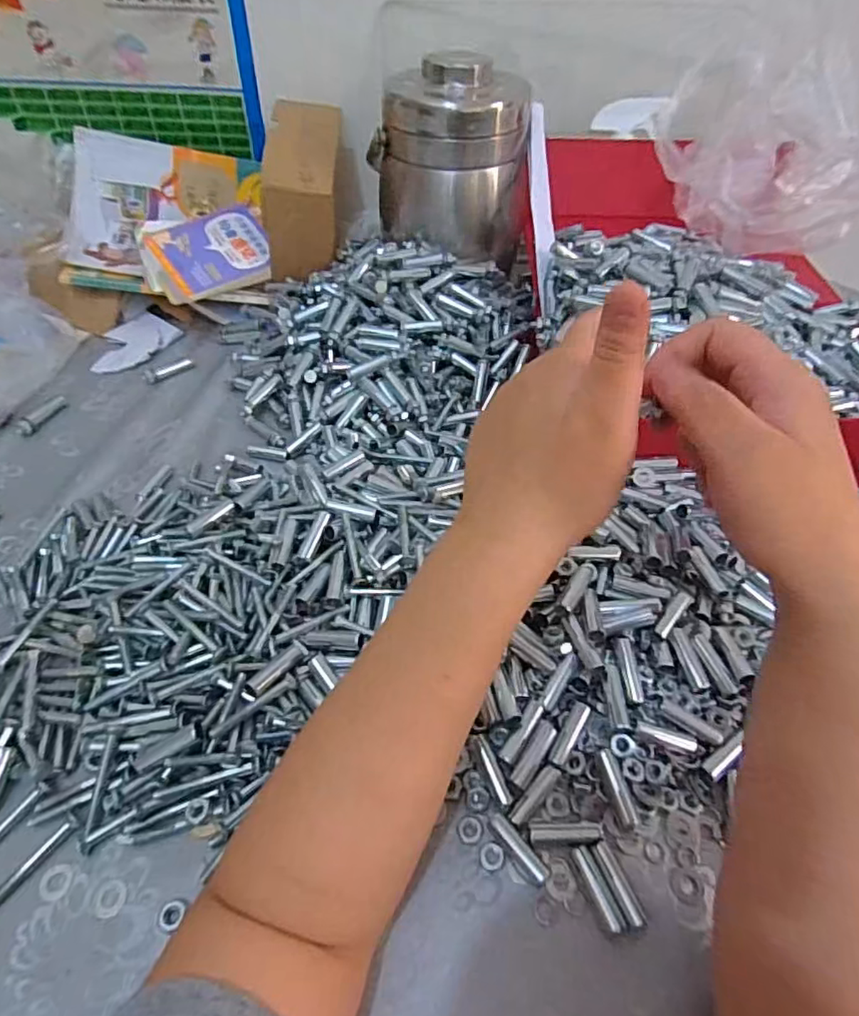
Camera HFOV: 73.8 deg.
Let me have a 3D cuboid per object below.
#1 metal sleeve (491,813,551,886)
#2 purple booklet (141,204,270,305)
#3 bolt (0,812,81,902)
[{"bbox_3d":[0.048,0.182,0.307,0.010,0.008,0.040,-30,54,-25],"label":"metal sleeve"},{"bbox_3d":[-0.242,-0.285,0.638,0.128,0.015,0.102,-27,80,-23],"label":"purple booklet"},{"bbox_3d":[-0.212,0.188,0.303,0.008,0.004,0.054,29,54,24],"label":"bolt"}]

